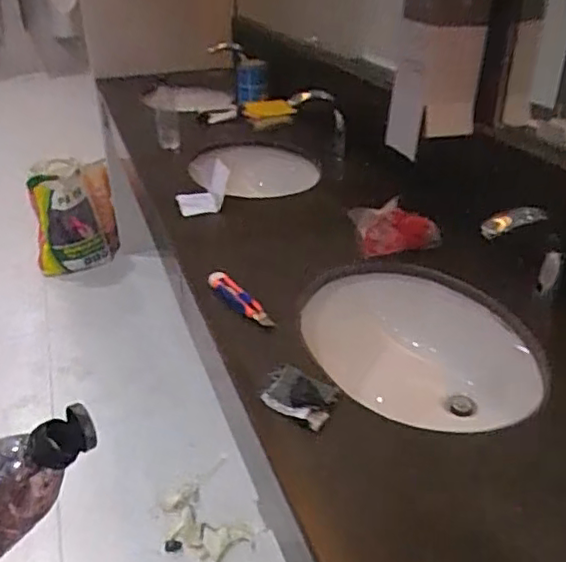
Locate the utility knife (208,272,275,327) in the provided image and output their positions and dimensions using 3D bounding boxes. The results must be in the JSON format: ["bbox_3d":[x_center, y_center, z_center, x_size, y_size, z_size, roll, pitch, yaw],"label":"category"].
[{"bbox_3d":[-0.075,0.029,1.028,0.032,0.035,0.179,-20,35,-27],"label":"utility knife"}]

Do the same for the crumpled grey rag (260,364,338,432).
[{"bbox_3d":[0.020,0.152,0.820,0.111,0.032,0.072,21,36,32],"label":"crumpled grey rag"}]

